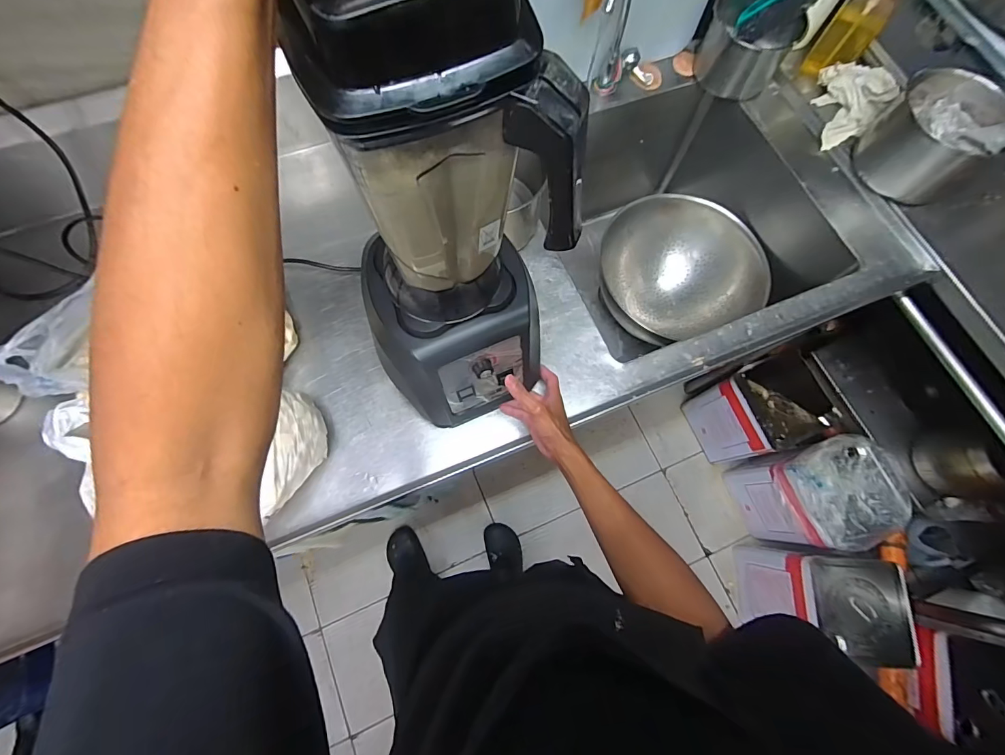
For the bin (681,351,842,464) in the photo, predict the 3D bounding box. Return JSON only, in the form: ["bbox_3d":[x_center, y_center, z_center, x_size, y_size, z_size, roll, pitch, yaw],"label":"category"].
[{"bbox_3d":[0.802,0.116,1.359,0.259,0.356,0.243,-14,74,-6],"label":"bin"}]

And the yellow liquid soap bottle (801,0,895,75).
[{"bbox_3d":[0.683,-0.686,0.818,0.083,0.208,0.072,32,74,8],"label":"yellow liquid soap bottle"}]

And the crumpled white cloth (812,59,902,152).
[{"bbox_3d":[0.674,-0.545,0.841,0.135,0.079,0.158,40,75,10],"label":"crumpled white cloth"}]

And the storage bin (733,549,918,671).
[{"bbox_3d":[0.871,0.615,1.192,0.258,0.346,0.224,5,72,0],"label":"storage bin"}]

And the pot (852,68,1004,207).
[{"bbox_3d":[0.762,-0.426,0.768,0.158,0.151,0.178,-37,77,-12],"label":"pot"}]

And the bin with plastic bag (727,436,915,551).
[{"bbox_3d":[0.917,0.346,1.265,0.279,0.345,0.259,-13,73,-6],"label":"bin with plastic bag"}]

